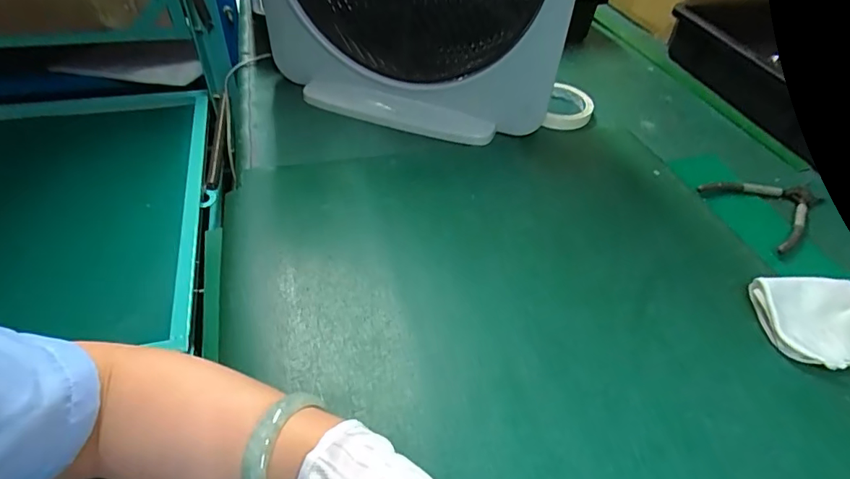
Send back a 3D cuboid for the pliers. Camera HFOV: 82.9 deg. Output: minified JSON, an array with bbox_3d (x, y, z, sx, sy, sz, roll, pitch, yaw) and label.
[{"bbox_3d":[0.395,-0.042,0.540,0.139,0.012,0.105,-18,50,-21],"label":"pliers"}]

